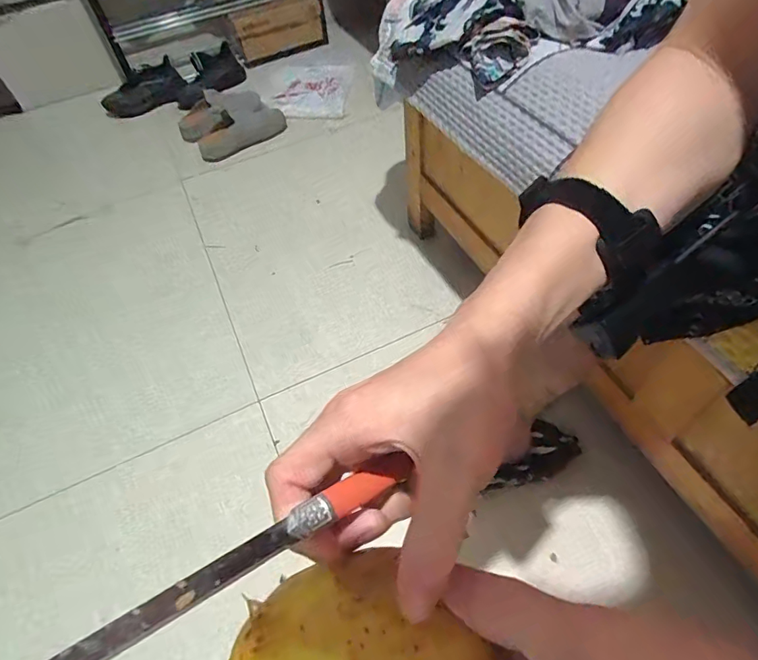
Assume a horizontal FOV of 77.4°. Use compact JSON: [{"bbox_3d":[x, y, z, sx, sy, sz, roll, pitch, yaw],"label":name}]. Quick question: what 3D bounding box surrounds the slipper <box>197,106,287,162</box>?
[{"bbox_3d":[-0.423,-0.620,1.487,0.123,0.049,0.309,34,64,28],"label":"slipper"}]

